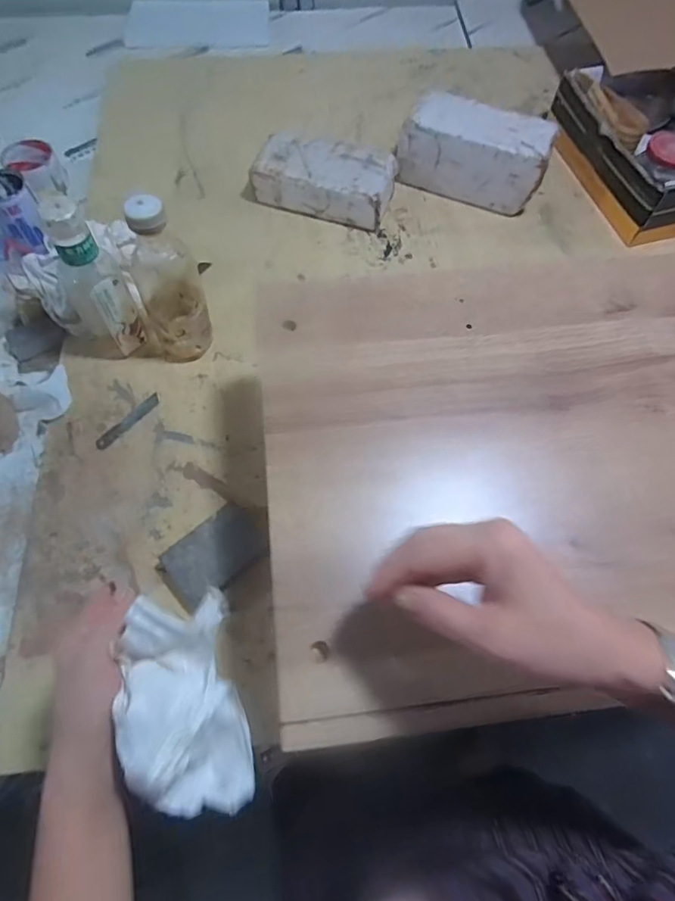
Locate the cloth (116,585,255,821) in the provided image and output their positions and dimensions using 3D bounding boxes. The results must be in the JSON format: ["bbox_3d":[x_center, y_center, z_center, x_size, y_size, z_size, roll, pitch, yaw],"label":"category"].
[{"bbox_3d":[-0.108,0.179,0.350,0.076,0.067,0.138,-12,65,-8],"label":"cloth"}]

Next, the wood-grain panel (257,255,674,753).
[{"bbox_3d":[0.321,-0.022,0.429,0.766,0.027,0.391,-5,64,-5],"label":"wood-grain panel"}]

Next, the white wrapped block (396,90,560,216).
[{"bbox_3d":[0.212,-0.460,0.782,0.215,0.105,0.101,22,65,8],"label":"white wrapped block"}]

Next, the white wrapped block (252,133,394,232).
[{"bbox_3d":[-0.021,-0.420,0.777,0.212,0.066,0.119,20,65,7],"label":"white wrapped block"}]

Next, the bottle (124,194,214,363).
[{"bbox_3d":[-0.197,-0.186,0.577,0.080,0.208,0.066,-17,66,-10],"label":"bottle"}]

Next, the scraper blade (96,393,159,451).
[{"bbox_3d":[-0.258,-0.036,0.619,0.016,0.004,0.095,36,68,14],"label":"scraper blade"}]

